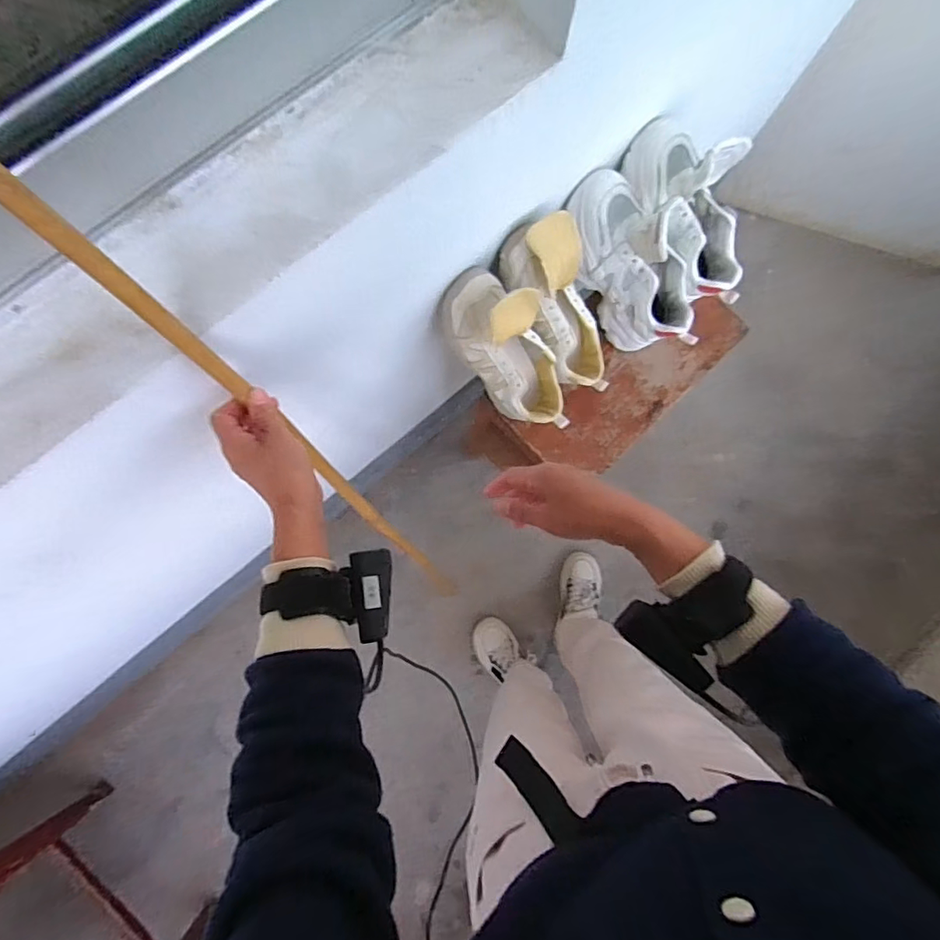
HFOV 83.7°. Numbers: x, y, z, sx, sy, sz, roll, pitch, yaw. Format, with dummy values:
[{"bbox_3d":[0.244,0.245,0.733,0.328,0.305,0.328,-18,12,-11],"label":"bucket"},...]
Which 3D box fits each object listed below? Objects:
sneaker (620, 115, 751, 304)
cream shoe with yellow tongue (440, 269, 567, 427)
[{"bbox_3d":[0.301,-0.330,0.676,0.105,0.129,0.243,-45,115,-7],"label":"sneaker"},{"bbox_3d":[0.065,-0.151,0.684,0.108,0.100,0.229,-43,130,-6],"label":"cream shoe with yellow tongue"}]

